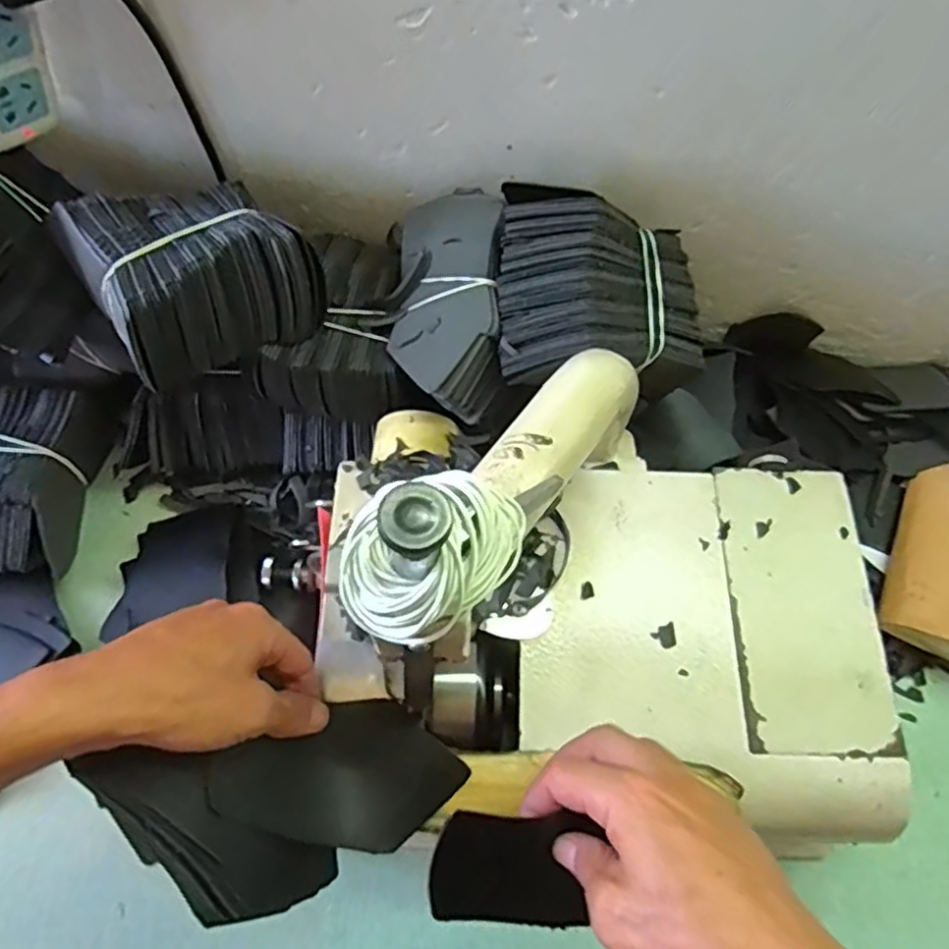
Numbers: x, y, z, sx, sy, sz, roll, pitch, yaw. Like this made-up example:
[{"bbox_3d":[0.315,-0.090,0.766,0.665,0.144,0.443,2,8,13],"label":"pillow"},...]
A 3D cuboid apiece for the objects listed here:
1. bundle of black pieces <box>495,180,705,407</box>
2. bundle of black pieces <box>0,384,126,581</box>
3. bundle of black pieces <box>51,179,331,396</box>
[{"bbox_3d":[0.085,-0.121,0.451,0.137,0.060,0.121,1,68,-2],"label":"bundle of black pieces"},{"bbox_3d":[-0.375,0.007,0.554,0.131,0.077,0.155,13,68,3],"label":"bundle of black pieces"},{"bbox_3d":[-0.185,-0.139,0.458,0.138,0.067,0.119,-28,71,-13],"label":"bundle of black pieces"}]

